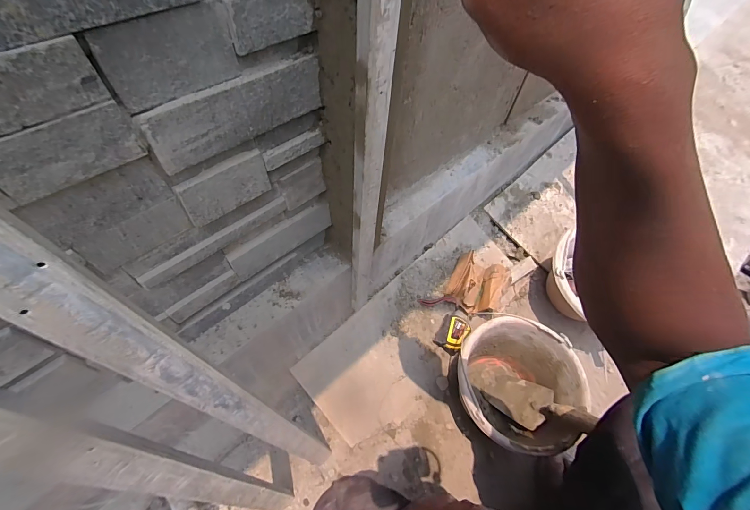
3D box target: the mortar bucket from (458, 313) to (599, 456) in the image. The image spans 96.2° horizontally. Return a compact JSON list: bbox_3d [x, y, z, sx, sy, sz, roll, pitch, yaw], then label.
[{"bbox_3d":[0.270,0.264,0.681,0.227,0.181,0.233,3,57,-3],"label":"mortar bucket"}]

